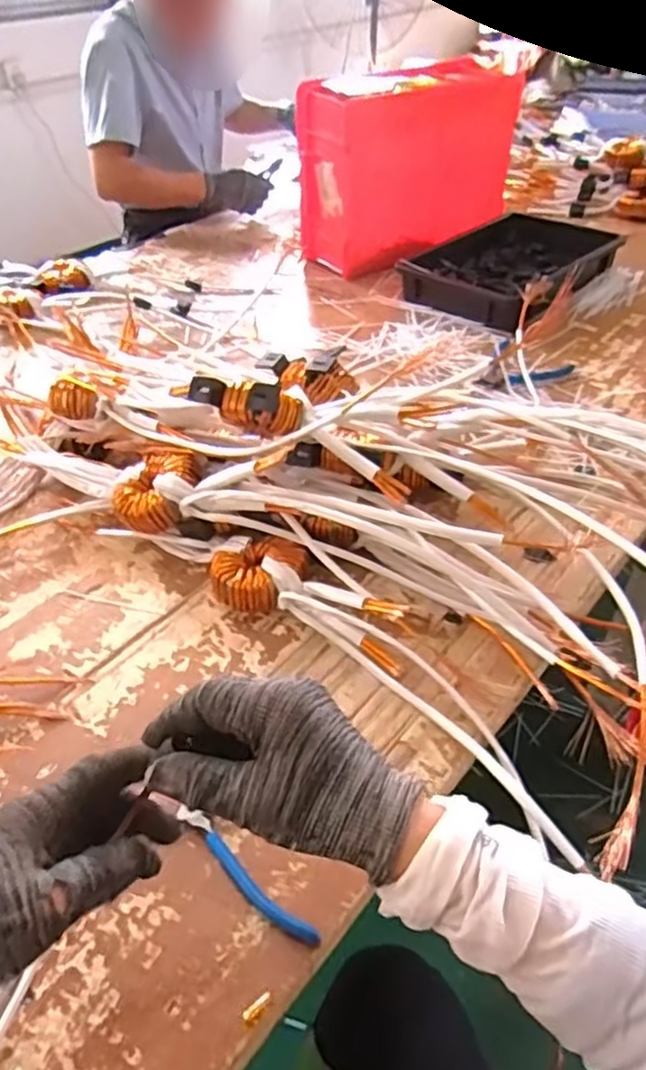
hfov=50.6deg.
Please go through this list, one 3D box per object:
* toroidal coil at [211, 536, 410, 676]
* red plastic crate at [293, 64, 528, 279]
[{"bbox_3d":[-0.014,0.052,0.648,0.207,0.052,0.082,17,46,22],"label":"toroidal coil"},{"bbox_3d":[0.153,-0.673,1.258,0.404,0.294,0.156,-25,46,-22],"label":"red plastic crate"}]

